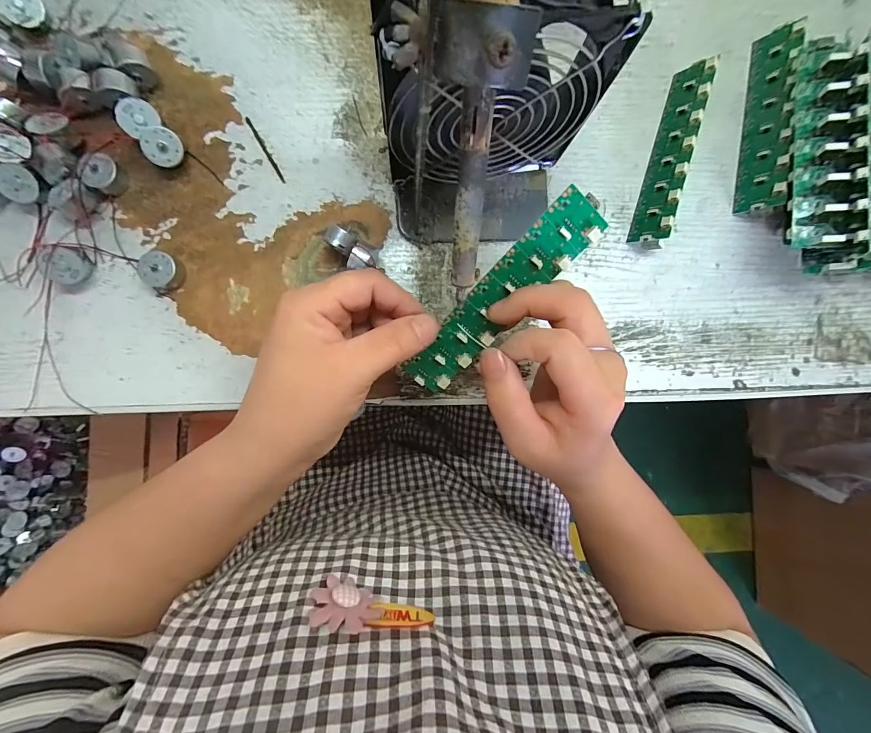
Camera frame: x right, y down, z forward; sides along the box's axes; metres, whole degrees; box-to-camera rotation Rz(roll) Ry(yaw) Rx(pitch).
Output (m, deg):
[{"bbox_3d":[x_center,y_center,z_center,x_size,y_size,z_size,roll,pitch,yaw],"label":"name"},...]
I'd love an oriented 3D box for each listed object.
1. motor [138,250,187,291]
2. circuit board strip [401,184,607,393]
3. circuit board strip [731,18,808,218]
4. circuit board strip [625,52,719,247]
[{"bbox_3d":[-0.185,-0.066,0.252,0.021,0.015,0.024,12,88,-3],"label":"motor"},{"bbox_3d":[0.035,-0.037,0.213,0.029,0.008,0.136,43,110,-2],"label":"circuit board strip"},{"bbox_3d":[0.245,-0.183,0.274,0.007,0.032,0.134,9,87,-30],"label":"circuit board strip"},{"bbox_3d":[0.173,-0.155,0.271,0.009,0.030,0.135,18,88,-34],"label":"circuit board strip"}]

